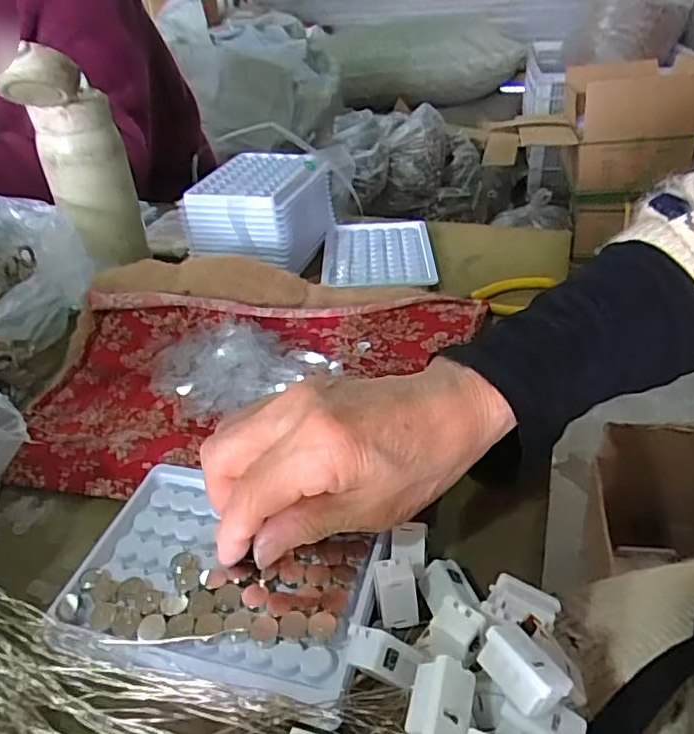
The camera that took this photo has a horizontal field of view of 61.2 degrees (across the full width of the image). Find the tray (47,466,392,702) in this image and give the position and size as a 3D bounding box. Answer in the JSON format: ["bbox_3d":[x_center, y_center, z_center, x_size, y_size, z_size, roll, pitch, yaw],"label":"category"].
[{"bbox_3d":[-0.054,0.089,0.262,0.130,0.014,0.095,8,38,11],"label":"tray"}]

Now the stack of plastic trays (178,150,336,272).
[{"bbox_3d":[-0.076,-0.142,0.545,0.100,0.074,0.132,10,39,19],"label":"stack of plastic trays"}]

